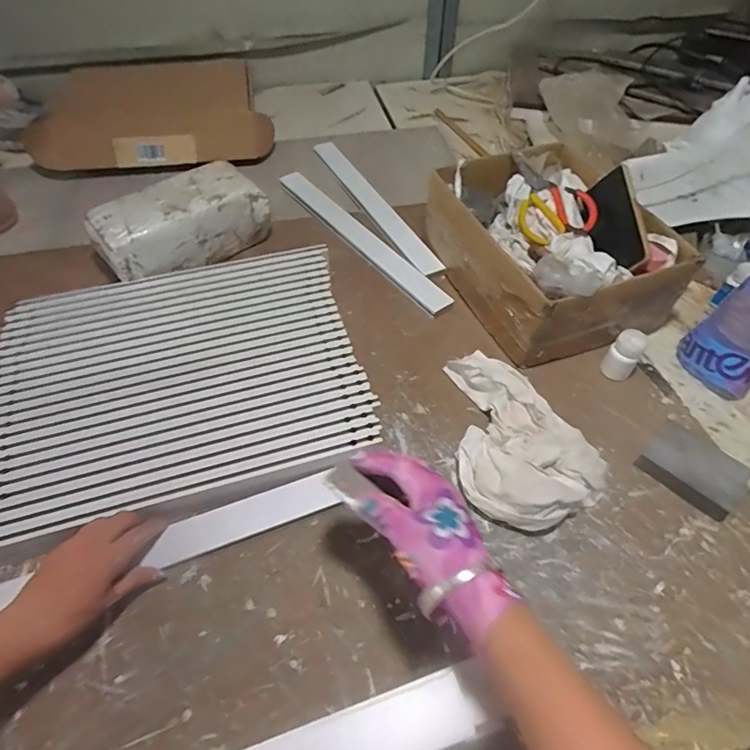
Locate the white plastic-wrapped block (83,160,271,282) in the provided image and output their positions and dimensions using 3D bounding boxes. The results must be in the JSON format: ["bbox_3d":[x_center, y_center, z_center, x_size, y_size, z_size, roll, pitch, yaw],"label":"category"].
[{"bbox_3d":[-0.299,-0.236,0.759,0.244,0.095,0.117,-32,59,-23],"label":"white plastic-wrapped block"}]

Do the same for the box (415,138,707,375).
[{"bbox_3d":[0.256,-0.194,0.729,0.266,0.146,0.321,-17,54,-13],"label":"box"}]

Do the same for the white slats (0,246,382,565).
[{"bbox_3d":[-0.255,-0.006,0.628,0.444,0.039,0.388,-15,56,-15],"label":"white slats"}]

